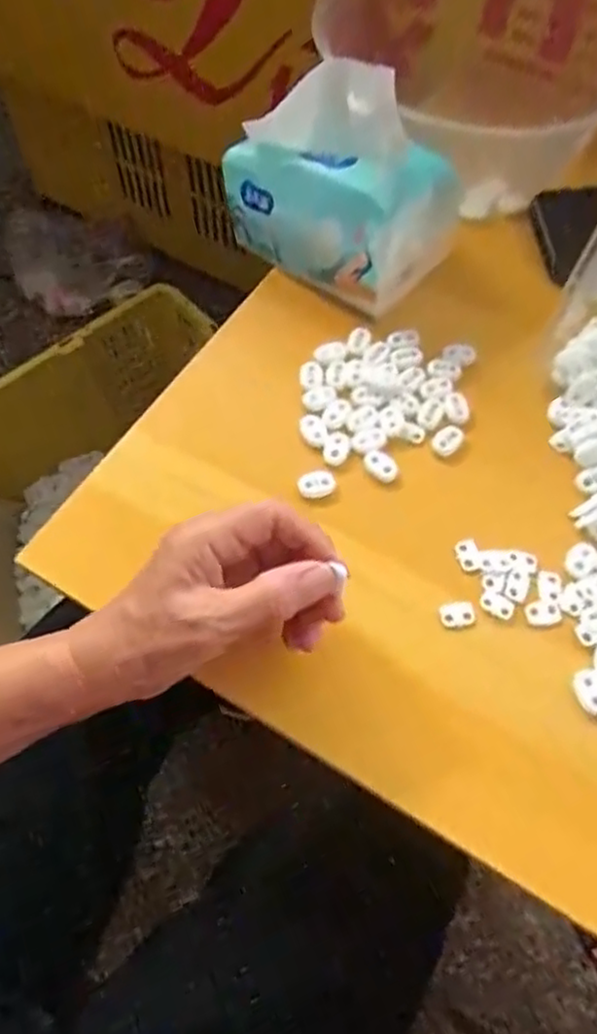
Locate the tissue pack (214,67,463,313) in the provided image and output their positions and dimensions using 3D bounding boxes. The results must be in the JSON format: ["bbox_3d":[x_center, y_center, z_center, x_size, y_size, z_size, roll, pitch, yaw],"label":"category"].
[{"bbox_3d":[0.026,-0.229,0.465,0.147,0.108,0.092,38,69,16],"label":"tissue pack"}]

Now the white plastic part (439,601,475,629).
[{"bbox_3d":[0.089,0.054,0.383,0.019,0.004,0.014,-7,64,-4],"label":"white plastic part"}]

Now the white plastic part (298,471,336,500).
[{"bbox_3d":[0.011,-0.020,0.419,0.023,0.005,0.015,-18,65,-9],"label":"white plastic part"}]

